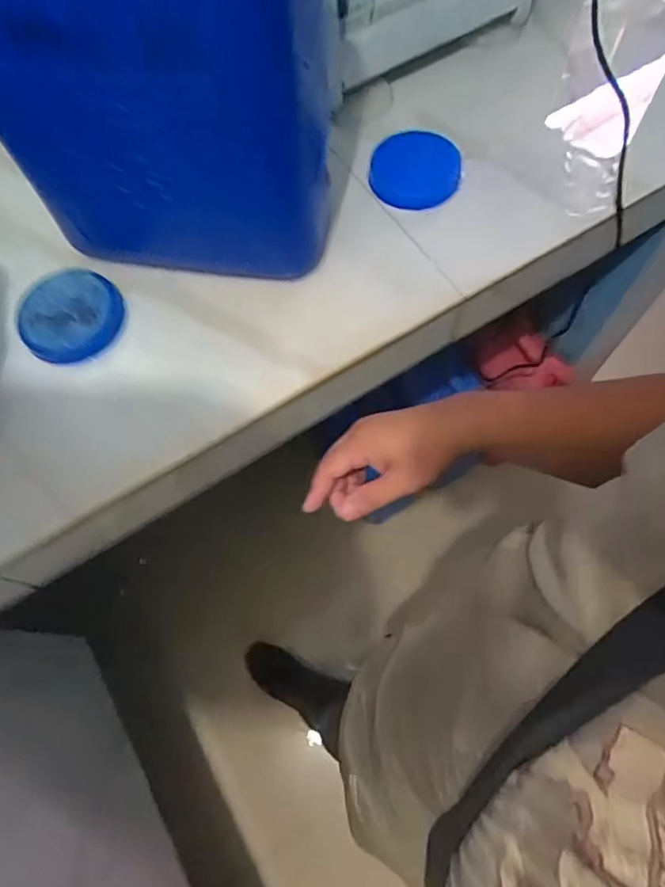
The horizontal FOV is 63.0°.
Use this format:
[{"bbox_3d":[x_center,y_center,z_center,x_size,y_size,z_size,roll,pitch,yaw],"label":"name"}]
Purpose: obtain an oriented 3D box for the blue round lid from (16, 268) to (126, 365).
[{"bbox_3d":[-0.309,-0.151,0.642,0.119,0.026,0.124,-1,67,2],"label":"blue round lid"}]

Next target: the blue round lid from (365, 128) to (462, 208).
[{"bbox_3d":[0.111,-0.363,0.706,0.111,0.017,0.118,21,69,11],"label":"blue round lid"}]

